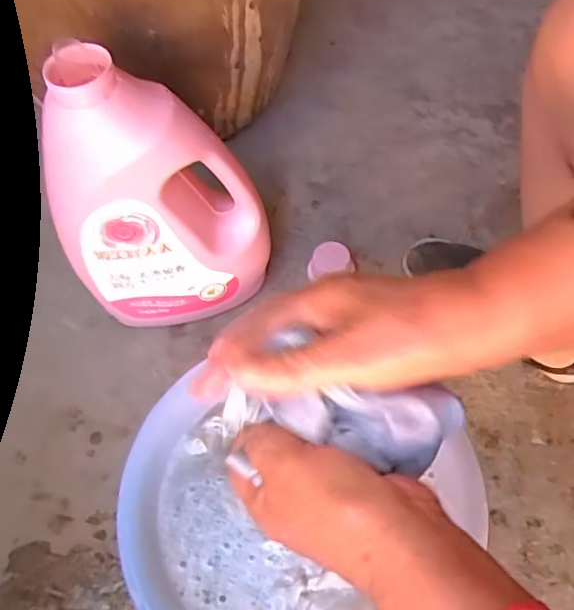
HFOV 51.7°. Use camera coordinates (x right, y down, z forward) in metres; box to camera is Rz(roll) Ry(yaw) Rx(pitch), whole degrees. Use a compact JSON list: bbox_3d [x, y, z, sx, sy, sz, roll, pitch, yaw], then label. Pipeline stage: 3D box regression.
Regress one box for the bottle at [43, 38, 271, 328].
[{"bbox_3d":[-0.141,-0.114,0.631,0.214,0.349,0.105,-25,51,-12],"label":"bottle"}]

